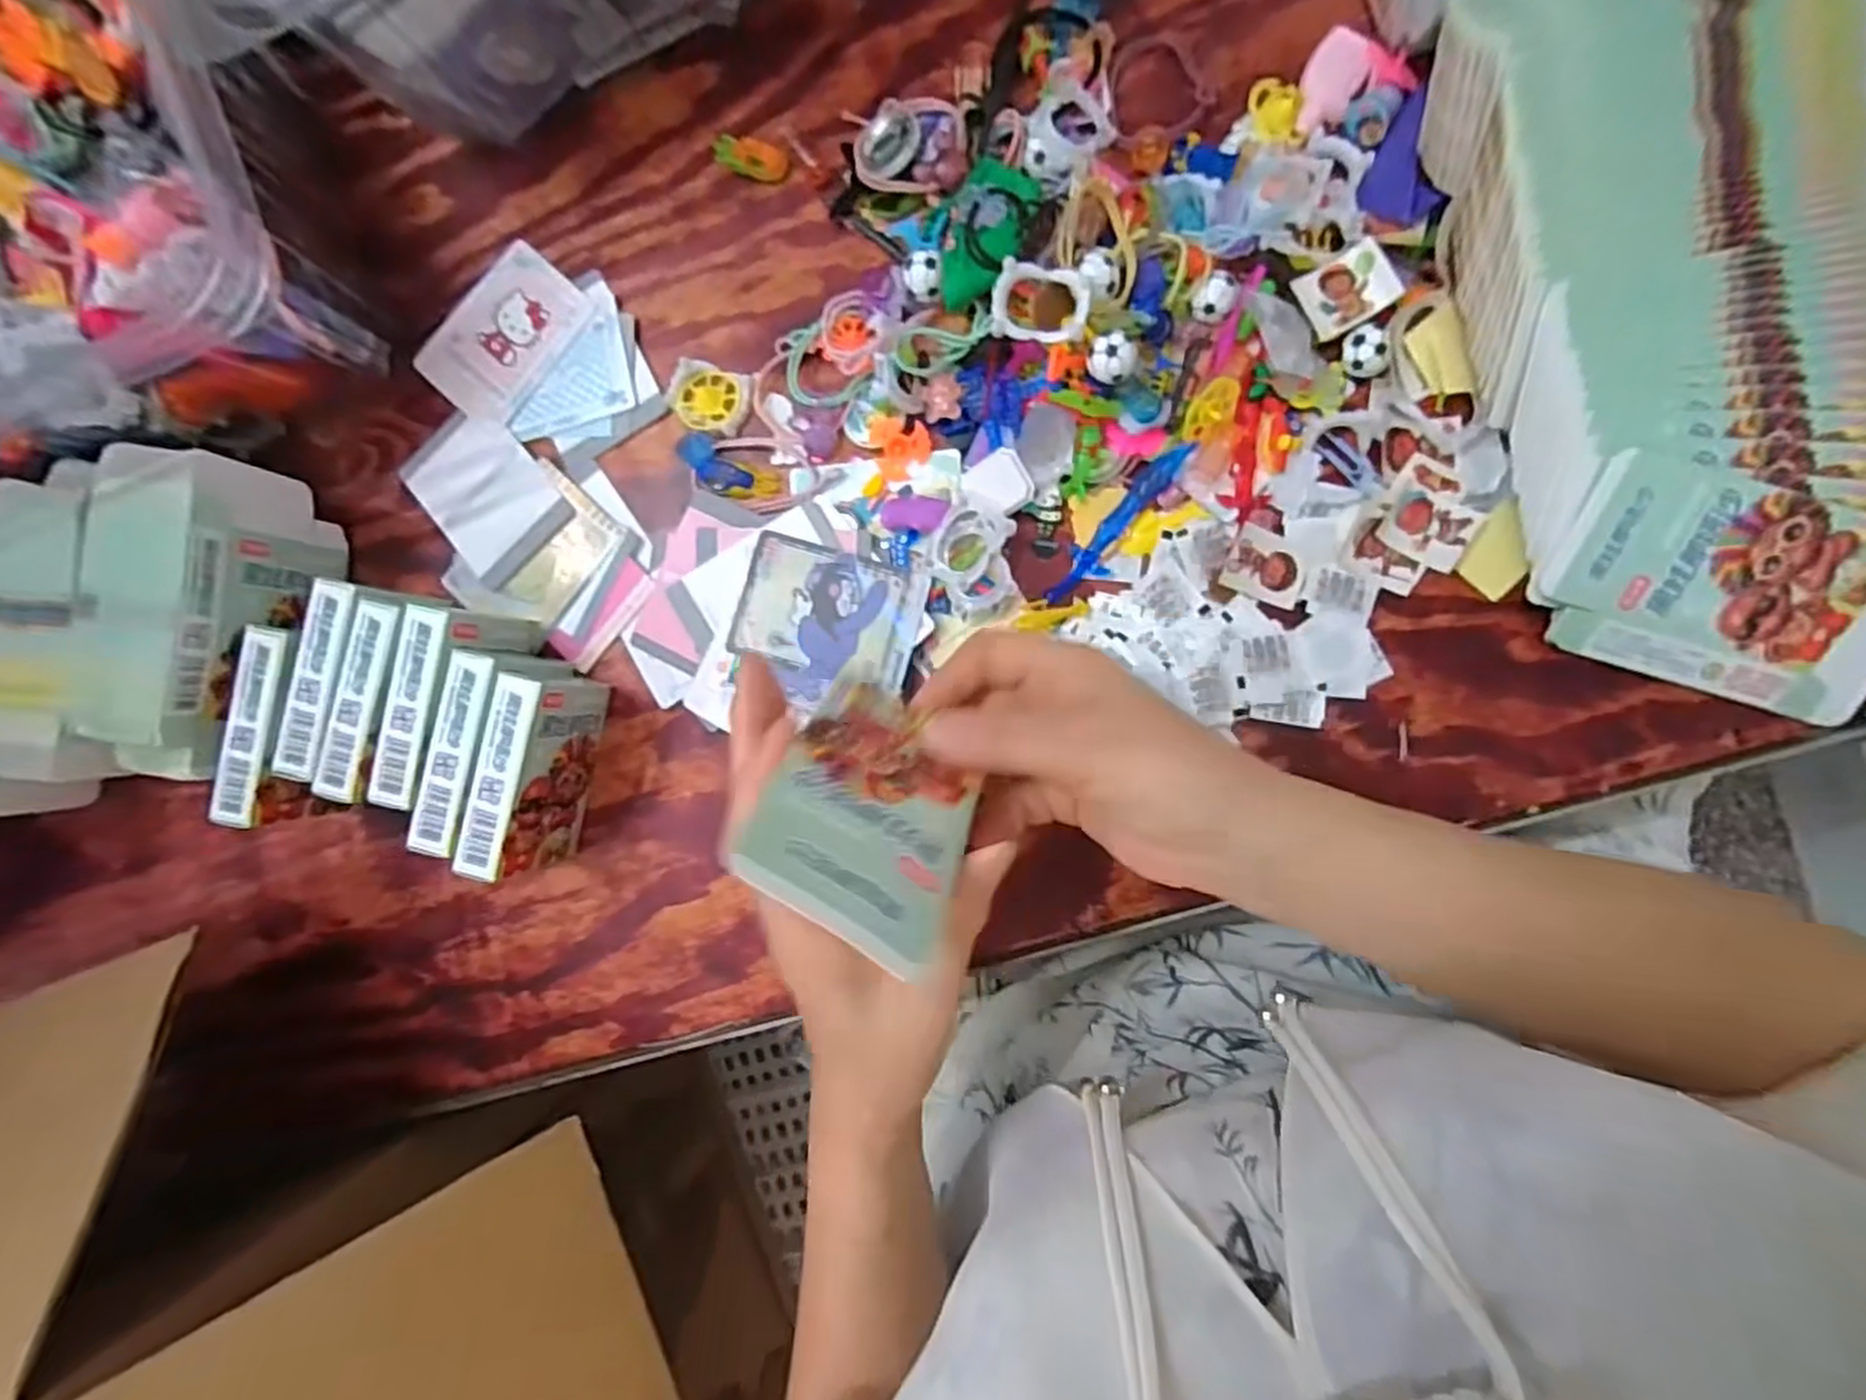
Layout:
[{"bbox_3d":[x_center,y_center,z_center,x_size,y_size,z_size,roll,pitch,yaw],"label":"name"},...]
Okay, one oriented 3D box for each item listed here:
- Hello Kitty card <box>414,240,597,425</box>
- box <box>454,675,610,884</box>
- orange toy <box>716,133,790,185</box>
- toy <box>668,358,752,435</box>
[{"bbox_3d":[-0.226,-0.192,0.421,0.063,0.004,0.087,40,95,5],"label":"Hello Kitty card"},{"bbox_3d":[-0.187,0.034,0.382,0.021,0.066,0.091,14,90,7],"label":"box"},{"bbox_3d":[-0.093,-0.274,0.403,0.042,0.009,0.018,20,91,7],"label":"orange toy"},{"bbox_3d":[-0.114,-0.154,0.406,0.041,0.005,0.033,19,91,7],"label":"toy"}]

